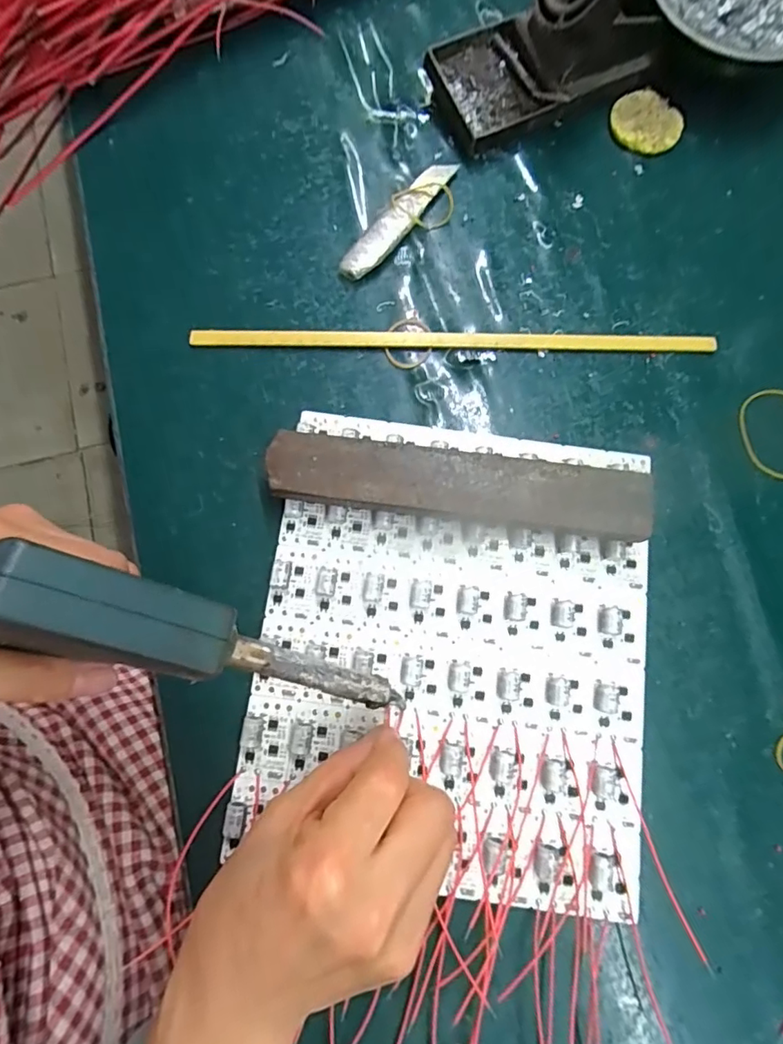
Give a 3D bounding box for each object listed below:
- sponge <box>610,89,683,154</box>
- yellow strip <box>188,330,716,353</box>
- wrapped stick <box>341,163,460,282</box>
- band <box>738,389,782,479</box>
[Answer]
[{"bbox_3d":[0.170,-0.269,0.359,0.048,0.004,0.044,2,78,-1],"label":"sponge"},{"bbox_3d":[0.038,-0.110,0.325,0.313,0.005,0.010,0,78,-1],"label":"yellow strip"},{"bbox_3d":[0.006,-0.194,0.341,0.019,0.008,0.107,37,80,6],"label":"wrapped stick"},{"bbox_3d":[0.229,-0.052,0.314,0.049,0.004,0.055,6,78,0],"label":"band"}]

